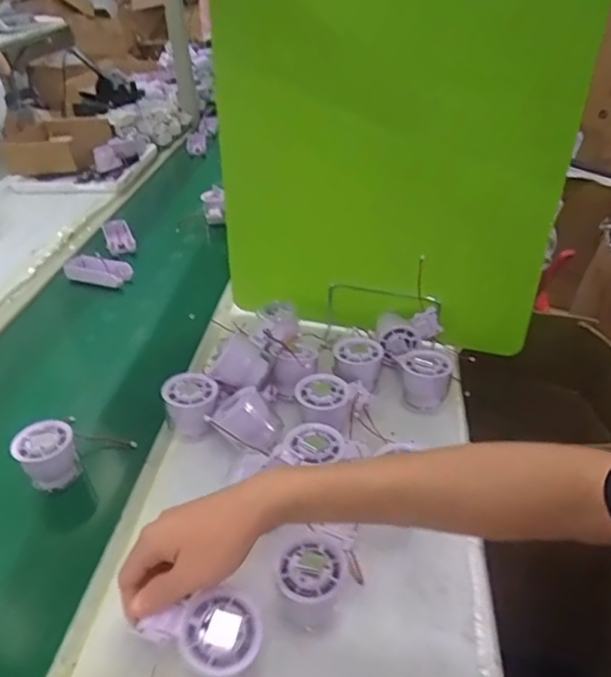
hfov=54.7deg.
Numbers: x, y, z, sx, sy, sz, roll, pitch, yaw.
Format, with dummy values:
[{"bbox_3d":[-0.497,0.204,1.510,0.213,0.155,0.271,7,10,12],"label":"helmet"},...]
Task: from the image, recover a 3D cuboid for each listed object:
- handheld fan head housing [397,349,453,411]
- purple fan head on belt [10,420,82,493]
[{"bbox_3d":[0.140,0.045,0.694,0.055,0.061,0.059,1,35,5],"label":"handheld fan head housing"},{"bbox_3d":[-0.273,0.124,0.624,0.056,0.054,0.052,-2,35,1],"label":"purple fan head on belt"}]

